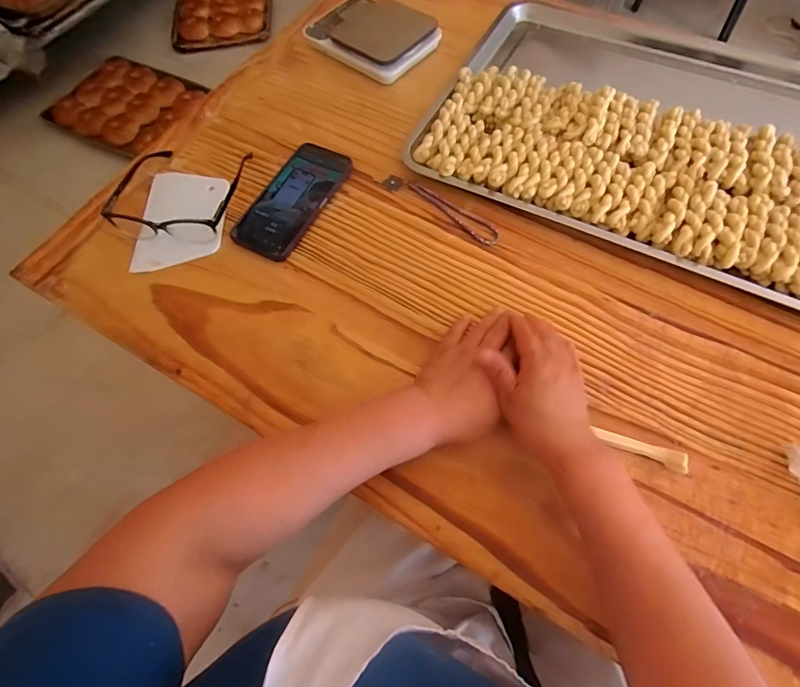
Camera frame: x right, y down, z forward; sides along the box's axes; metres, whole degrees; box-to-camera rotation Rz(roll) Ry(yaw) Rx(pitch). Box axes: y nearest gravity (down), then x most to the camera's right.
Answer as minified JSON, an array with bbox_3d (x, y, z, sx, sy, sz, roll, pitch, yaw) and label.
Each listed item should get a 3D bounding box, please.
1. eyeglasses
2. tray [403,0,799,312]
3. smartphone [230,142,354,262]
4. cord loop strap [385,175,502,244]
[{"bbox_3d":[-0.260,-0.187,0.520,0.151,0.038,0.140,-1,65,2],"label":"eyeglasses"},{"bbox_3d":[0.333,-0.260,0.536,0.558,0.042,0.389,26,69,13],"label":"tray"},{"bbox_3d":[-0.126,-0.172,0.527,0.076,0.013,0.164,27,69,14],"label":"smartphone"},{"bbox_3d":[0.047,-0.158,0.516,0.154,0.005,0.029,36,71,17],"label":"cord loop strap"}]

